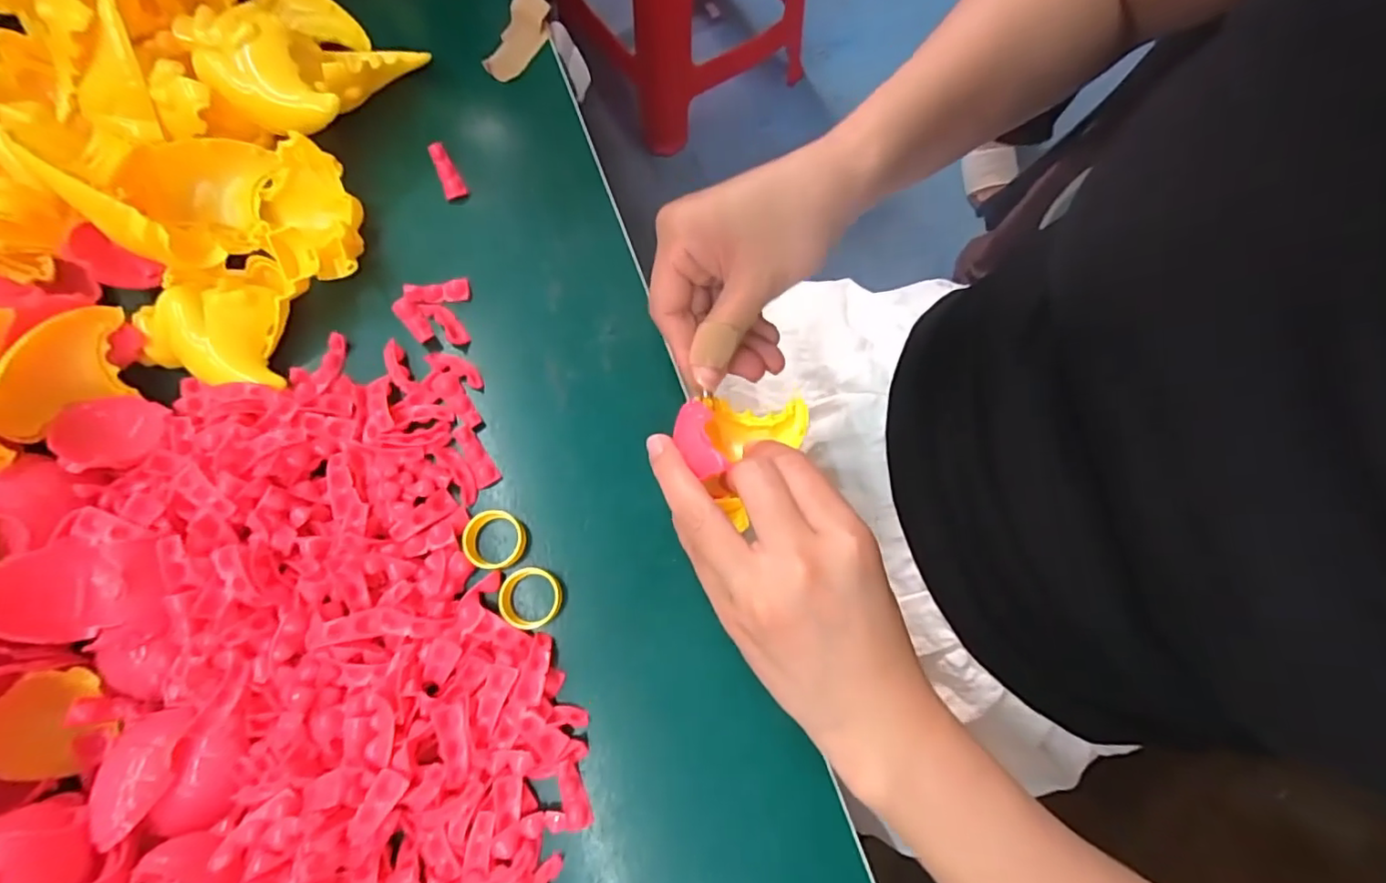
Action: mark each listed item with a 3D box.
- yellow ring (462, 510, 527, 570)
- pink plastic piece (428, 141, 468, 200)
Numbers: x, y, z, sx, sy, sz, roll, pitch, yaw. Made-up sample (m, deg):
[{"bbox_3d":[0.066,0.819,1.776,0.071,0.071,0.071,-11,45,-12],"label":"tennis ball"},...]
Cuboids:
[{"bbox_3d":[-0.088,0.043,0.257,0.025,0.004,0.025,-3,77,-2],"label":"yellow ring"},{"bbox_3d":[-0.129,-0.142,0.306,0.011,0.004,0.030,-25,92,-6],"label":"pink plastic piece"}]

